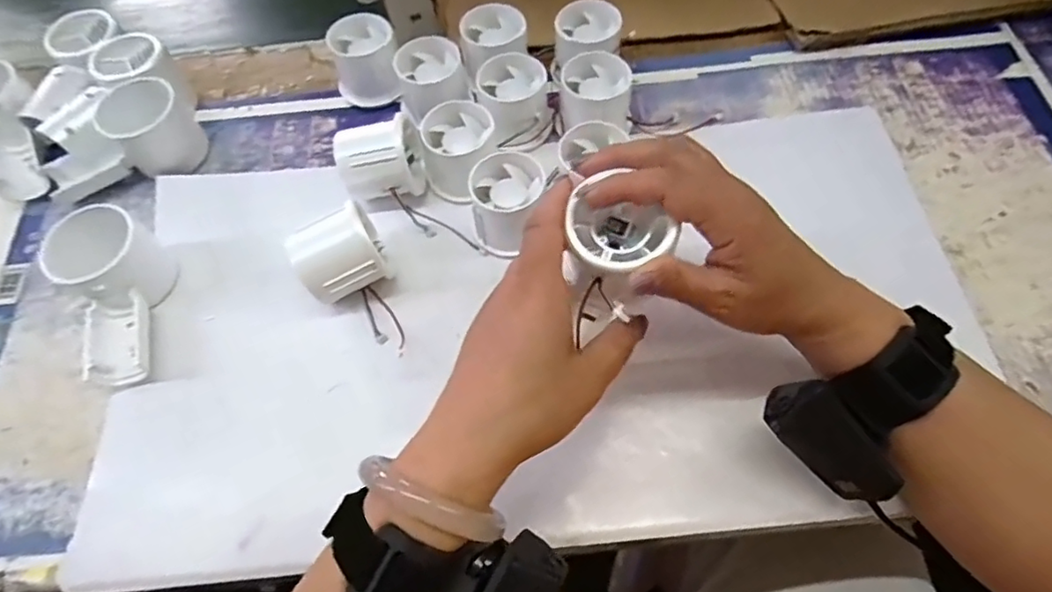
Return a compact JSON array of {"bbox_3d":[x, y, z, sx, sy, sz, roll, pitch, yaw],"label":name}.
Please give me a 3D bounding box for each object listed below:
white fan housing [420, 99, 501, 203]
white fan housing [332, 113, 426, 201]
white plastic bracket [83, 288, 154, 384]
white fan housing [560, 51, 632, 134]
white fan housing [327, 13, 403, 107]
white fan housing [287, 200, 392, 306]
[{"bbox_3d":[-0.050,-0.107,0.431,0.052,0.043,0.055,-1,63,2],"label":"white fan housing"},{"bbox_3d":[-0.104,-0.096,0.424,0.057,0.056,0.051,-10,63,-2],"label":"white fan housing"},{"bbox_3d":[-0.264,0.029,0.386,0.037,0.024,0.056,-20,64,-7],"label":"white plastic bracket"},{"bbox_3d":[0.053,-0.152,0.449,0.051,0.046,0.049,-2,63,2],"label":"white fan housing"},{"bbox_3d":[-0.131,-0.192,0.481,0.052,0.042,0.063,-11,64,-3],"label":"white fan housing"},{"bbox_3d":[-0.123,-0.027,0.390,0.054,0.055,0.055,-25,65,-10],"label":"white fan housing"}]

